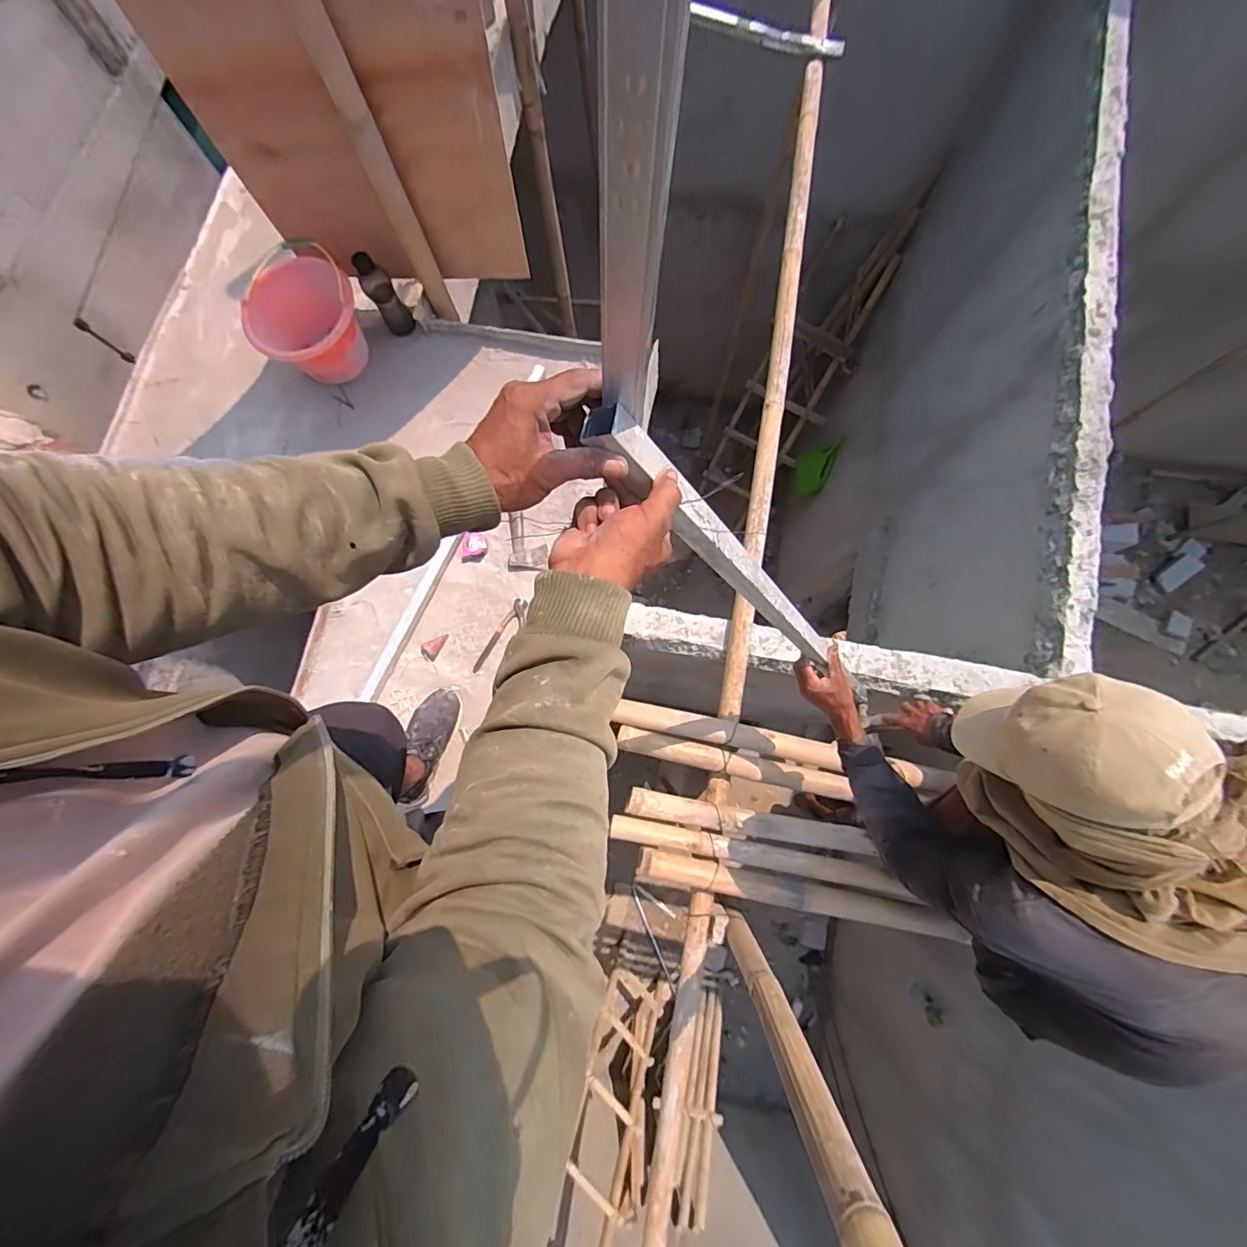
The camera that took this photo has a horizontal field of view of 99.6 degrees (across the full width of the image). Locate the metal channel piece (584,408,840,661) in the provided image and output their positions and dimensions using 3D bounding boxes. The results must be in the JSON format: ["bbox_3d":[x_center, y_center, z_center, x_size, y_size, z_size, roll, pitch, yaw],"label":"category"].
[{"bbox_3d":[0.175,-0.047,0.698,0.031,0.737,0.042,9,78,35],"label":"metal channel piece"}]

